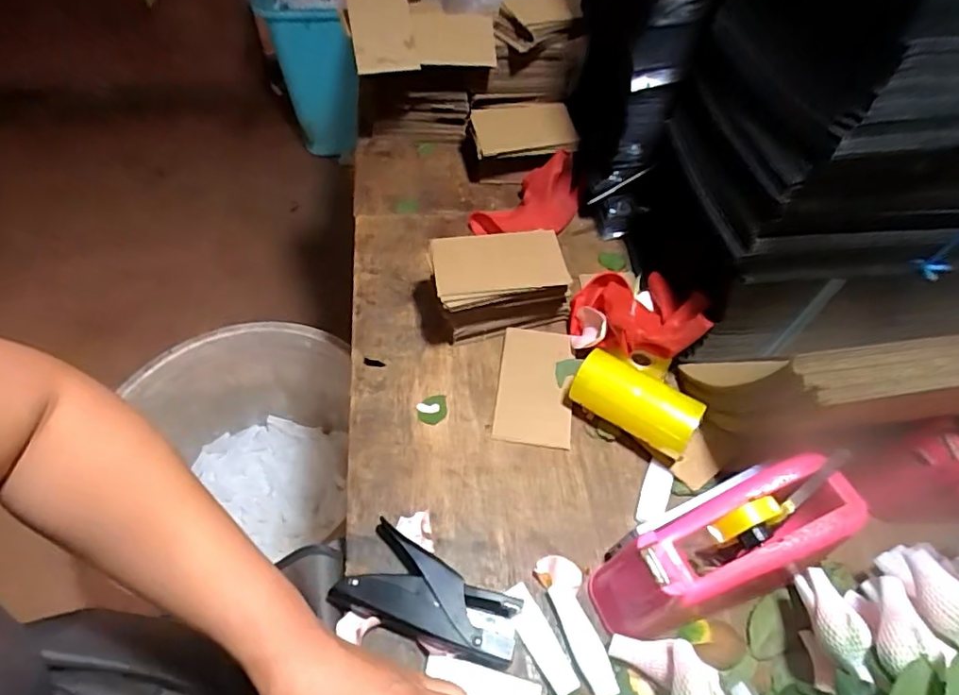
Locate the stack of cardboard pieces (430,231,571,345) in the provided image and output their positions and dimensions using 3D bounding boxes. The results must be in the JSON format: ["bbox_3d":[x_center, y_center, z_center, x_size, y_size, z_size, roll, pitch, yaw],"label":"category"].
[{"bbox_3d":[0.017,-0.066,0.620,0.150,0.092,0.089,-9,54,-9],"label":"stack of cardboard pieces"}]

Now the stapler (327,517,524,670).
[{"bbox_3d":[-0.039,0.204,0.467,0.146,0.021,0.069,19,55,12],"label":"stapler"}]

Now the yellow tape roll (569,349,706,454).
[{"bbox_3d":[0.151,0.053,0.557,0.124,0.052,0.054,28,57,18],"label":"yellow tape roll"}]

